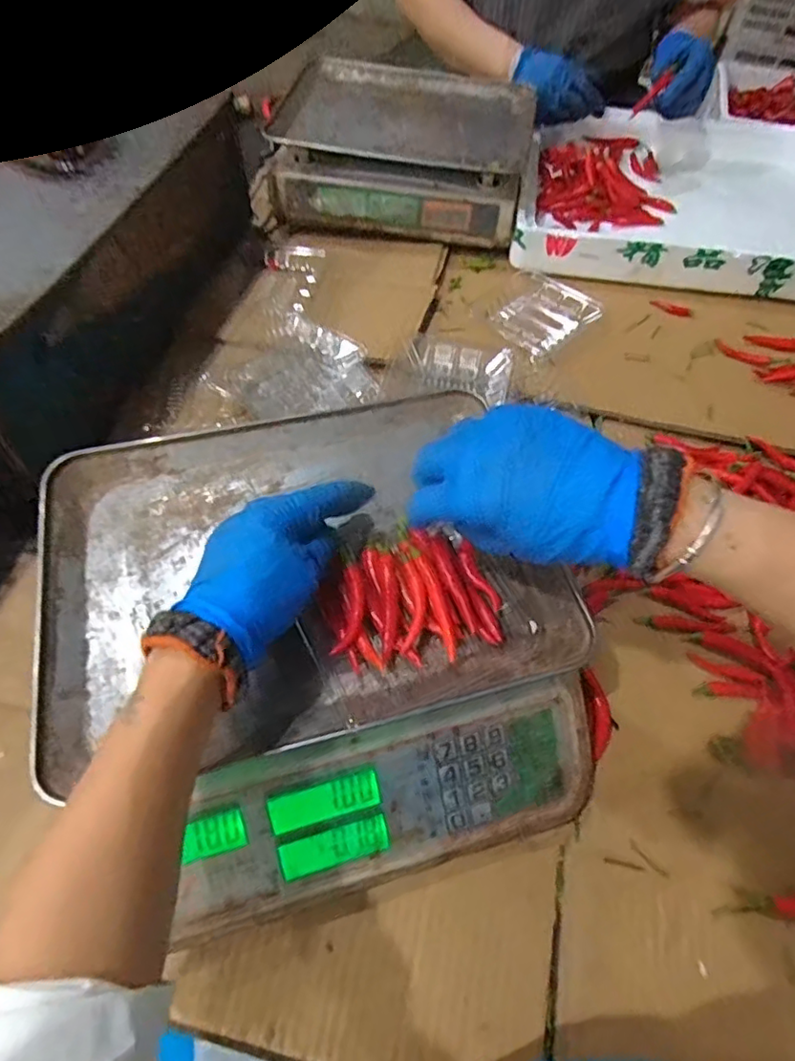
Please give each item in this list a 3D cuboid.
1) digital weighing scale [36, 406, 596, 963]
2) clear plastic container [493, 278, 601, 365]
[{"bbox_3d":[-0.054,0.076,0.414,0.322,0.129,0.319,-13,60,-11],"label":"digital weighing scale"},{"bbox_3d":[0.175,-0.256,0.689,0.121,0.023,0.094,-33,66,-21],"label":"clear plastic container"}]

